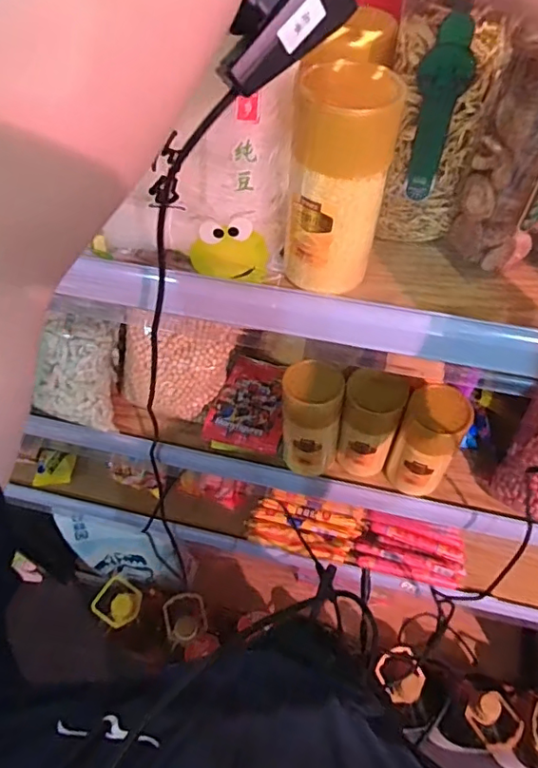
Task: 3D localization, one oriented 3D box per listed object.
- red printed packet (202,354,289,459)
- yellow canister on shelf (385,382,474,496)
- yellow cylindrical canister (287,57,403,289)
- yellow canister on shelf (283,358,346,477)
[{"bbox_3d":[-0.017,0.021,0.661,0.092,0.029,0.128,15,57,12],"label":"red printed packet"},{"bbox_3d":[0.173,0.064,0.579,0.066,0.143,0.059,20,58,15],"label":"yellow canister on shelf"},{"bbox_3d":[0.046,-0.130,0.356,0.062,0.133,0.059,7,55,6],"label":"yellow cylindrical canister"},{"bbox_3d":[0.048,0.040,0.590,0.063,0.145,0.064,1,55,2],"label":"yellow canister on shelf"}]

